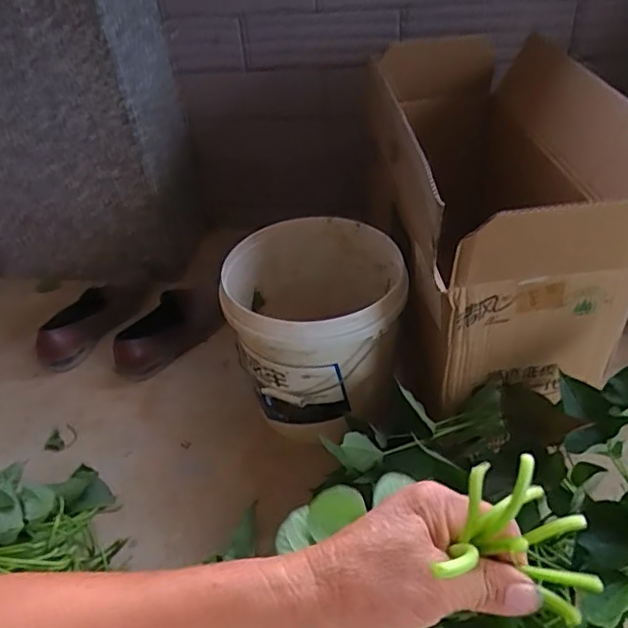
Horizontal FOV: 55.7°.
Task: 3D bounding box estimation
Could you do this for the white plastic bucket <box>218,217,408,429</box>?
[{"bbox_3d":[0.003,0.017,0.900,0.256,0.220,0.236,-4,41,3],"label":"white plastic bucket"}]

